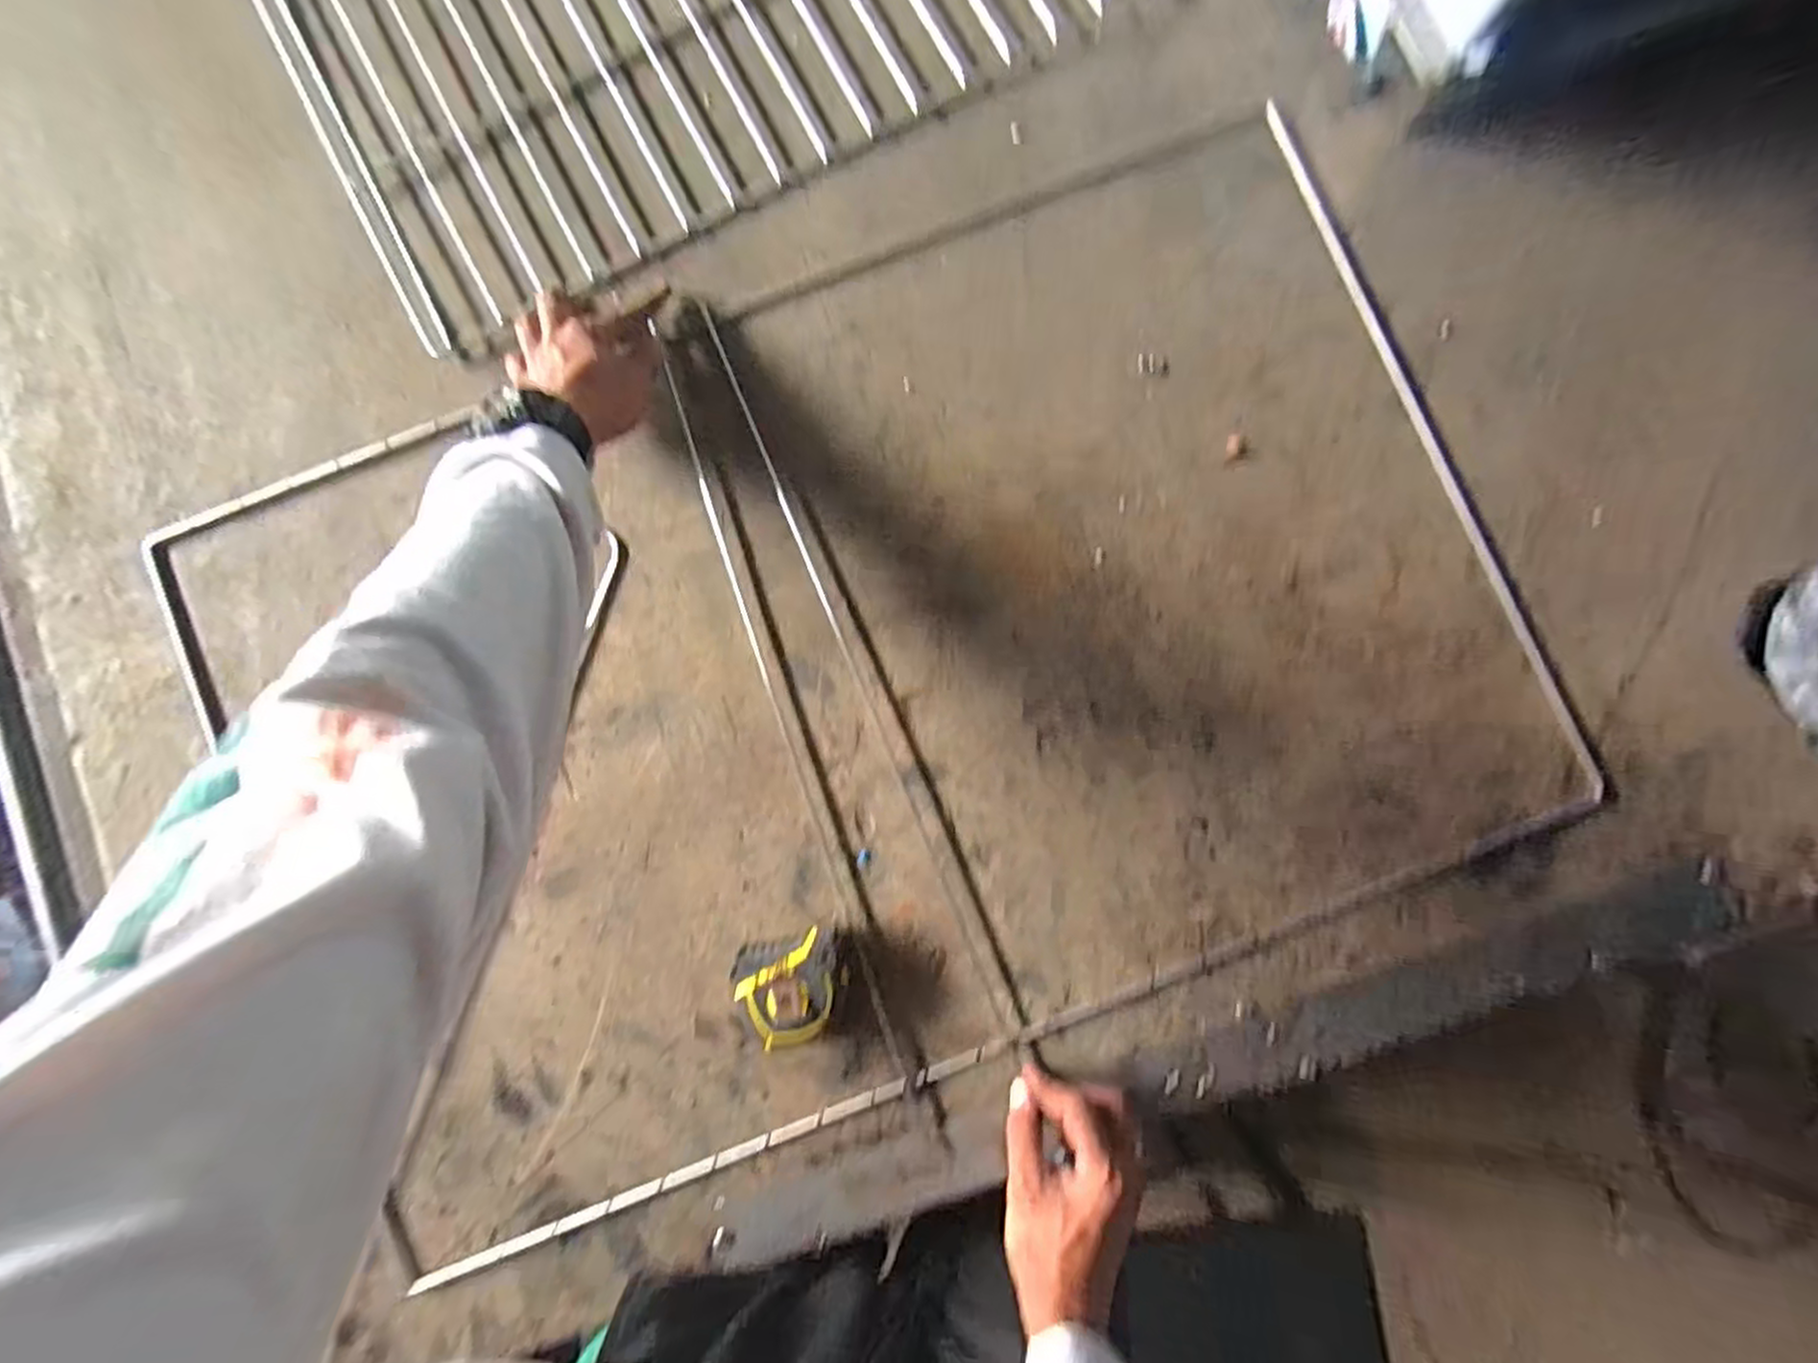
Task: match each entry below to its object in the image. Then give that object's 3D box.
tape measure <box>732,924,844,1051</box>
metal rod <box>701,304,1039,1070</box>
[{"bbox_3d":[-0.074,0.199,0.509,0.070,0.036,0.063,-16,84,0],"label":"tape measure"},{"bbox_3d":[-0.029,-0.008,0.544,0.013,0.005,0.569,-24,85,0],"label":"metal rod"}]

